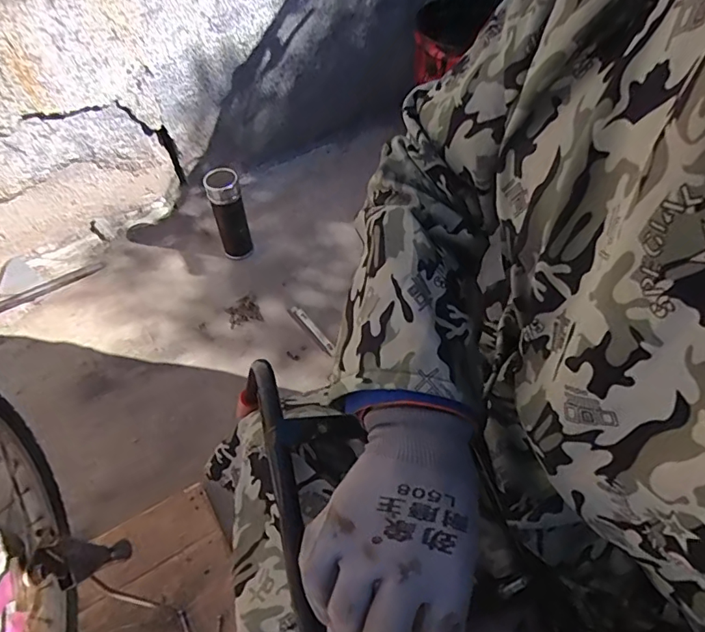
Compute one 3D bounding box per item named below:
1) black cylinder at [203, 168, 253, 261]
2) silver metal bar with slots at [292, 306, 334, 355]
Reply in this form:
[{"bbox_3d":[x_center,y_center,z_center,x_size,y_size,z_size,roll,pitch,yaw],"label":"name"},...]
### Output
[{"bbox_3d":[-0.279,-0.227,1.123,0.082,0.209,0.060,-17,49,-4],"label":"black cylinder"},{"bbox_3d":[-0.084,0.027,1.063,0.022,0.011,0.155,-30,57,-21],"label":"silver metal bar with slots"}]

